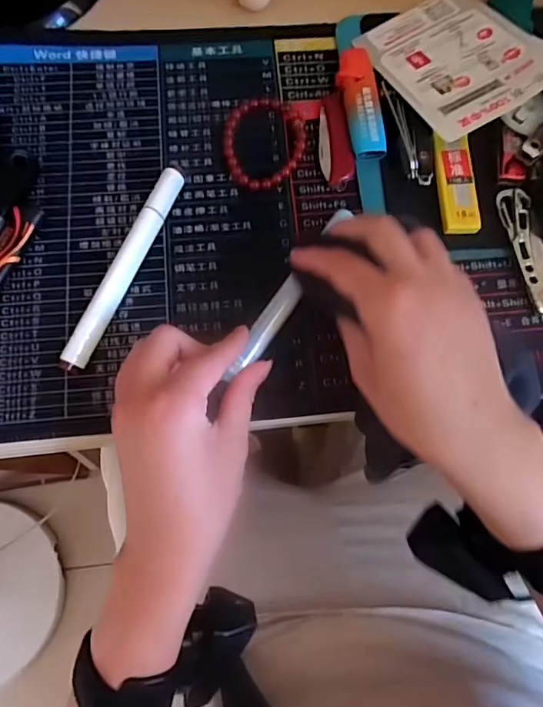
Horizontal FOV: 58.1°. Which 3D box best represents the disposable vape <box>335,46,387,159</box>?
[{"bbox_3d":[0.063,-0.178,0.347,0.025,0.014,0.087,-7,75,-3],"label":"disposable vape"}]

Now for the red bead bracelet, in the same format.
[{"bbox_3d":[-0.005,-0.147,0.344,0.058,0.007,0.070,-6,75,-3],"label":"red bead bracelet"}]

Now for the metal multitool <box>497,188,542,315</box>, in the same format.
[{"bbox_3d":[0.174,-0.069,0.325,0.026,0.009,0.087,-14,76,-5],"label":"metal multitool"}]

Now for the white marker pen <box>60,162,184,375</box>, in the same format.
[{"bbox_3d":[-0.092,-0.057,0.313,0.013,0.015,0.151,23,75,4],"label":"white marker pen"}]

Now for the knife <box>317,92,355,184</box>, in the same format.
[{"bbox_3d":[0.043,-0.153,0.347,0.023,0.005,0.070,-7,75,-4],"label":"knife"}]

